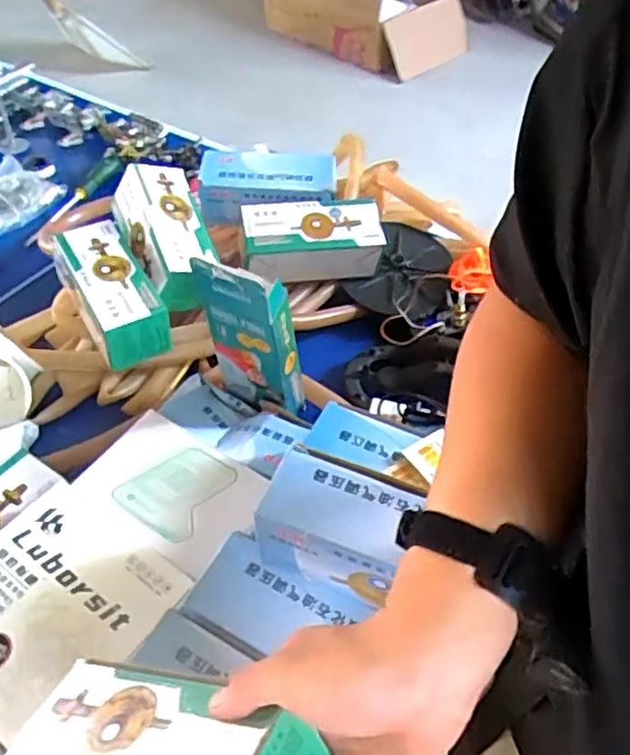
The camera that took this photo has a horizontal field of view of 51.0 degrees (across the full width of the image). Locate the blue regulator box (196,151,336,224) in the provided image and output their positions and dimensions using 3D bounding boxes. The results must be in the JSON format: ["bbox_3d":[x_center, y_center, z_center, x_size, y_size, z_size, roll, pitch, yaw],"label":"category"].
[{"bbox_3d":[-0.062,-0.258,0.899,0.178,0.074,0.088,6,50,5],"label":"blue regulator box"}]

